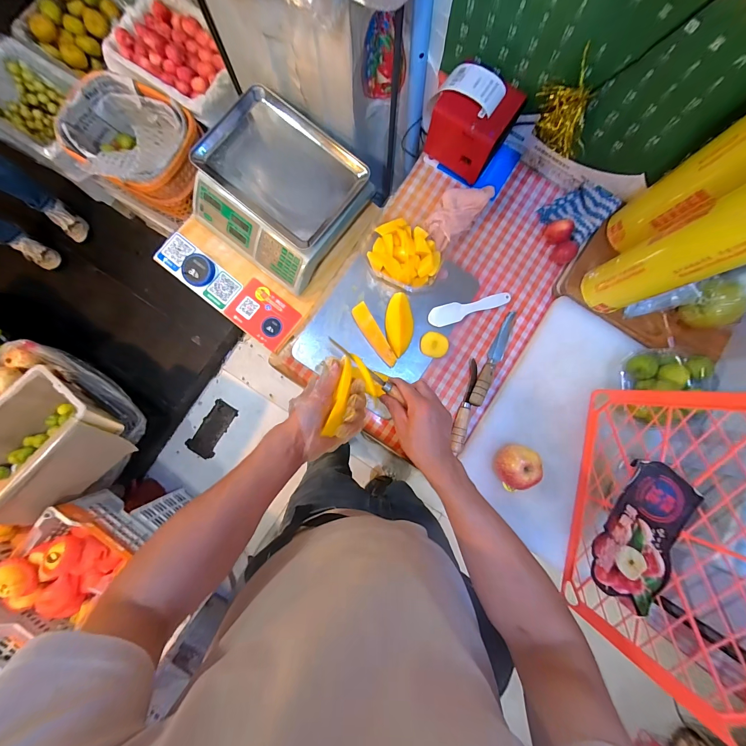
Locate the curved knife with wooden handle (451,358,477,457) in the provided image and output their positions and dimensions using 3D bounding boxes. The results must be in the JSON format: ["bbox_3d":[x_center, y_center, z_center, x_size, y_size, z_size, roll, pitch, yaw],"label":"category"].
[{"bbox_3d":[0.174,0.060,0.593,0.027,0.025,0.175,12,86,0],"label":"curved knife with wooden handle"}]

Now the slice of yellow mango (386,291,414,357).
[{"bbox_3d":[0.050,-0.089,0.592,0.052,0.028,0.113,3,86,0],"label":"slice of yellow mango"}]

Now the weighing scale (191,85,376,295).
[{"bbox_3d":[-0.228,-0.432,0.739,0.361,0.124,0.325,36,86,2],"label":"weighing scale"}]

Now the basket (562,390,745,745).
[{"bbox_3d":[0.419,0.213,0.446,0.060,0.261,0.378,15,83,-14],"label":"basket"}]

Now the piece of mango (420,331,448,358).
[{"bbox_3d":[0.119,-0.054,0.607,0.052,0.011,0.046,2,86,-1],"label":"piece of mango"}]

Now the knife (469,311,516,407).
[{"bbox_3d":[0.235,-0.030,0.604,0.028,0.035,0.201,27,86,1],"label":"knife"}]

